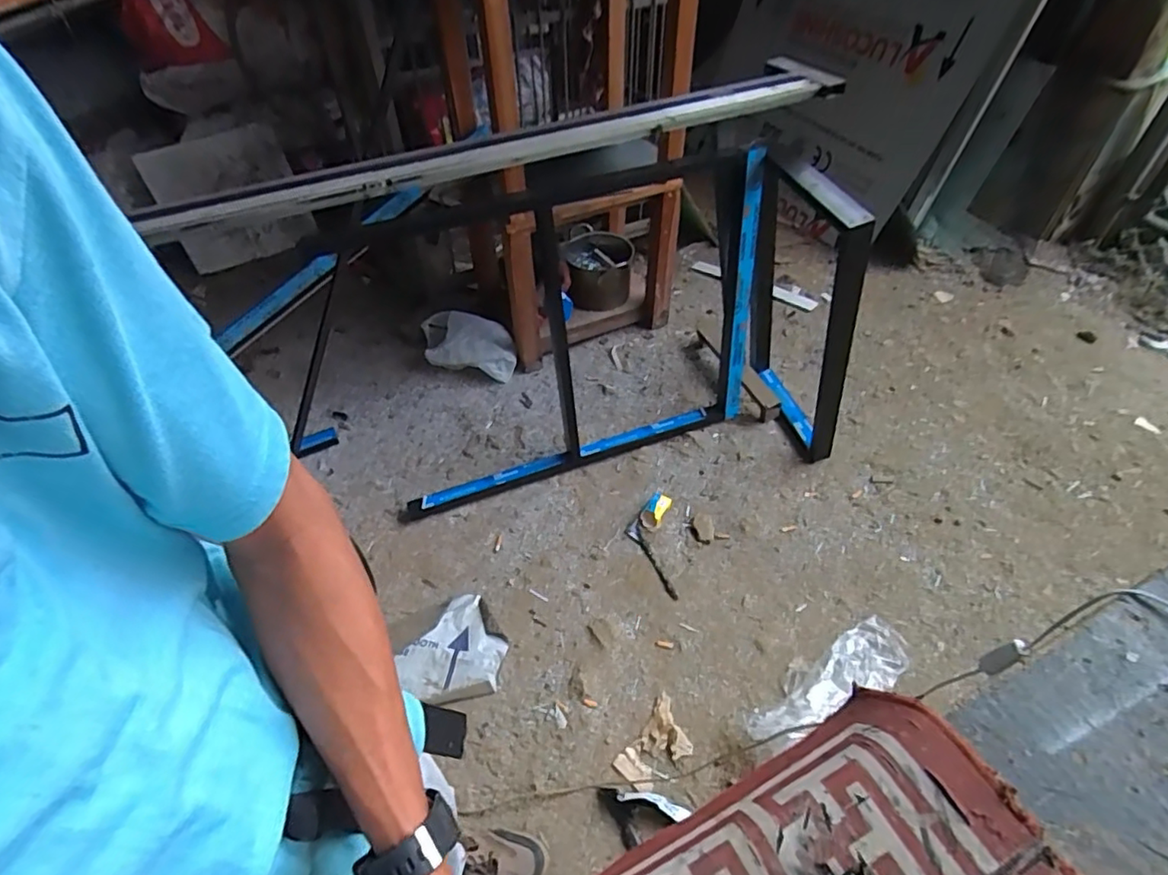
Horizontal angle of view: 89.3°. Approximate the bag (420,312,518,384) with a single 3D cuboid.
[{"bbox_3d":[-0.374,-0.292,1.885,0.345,0.129,0.166,13,51,14],"label":"bag"}]

